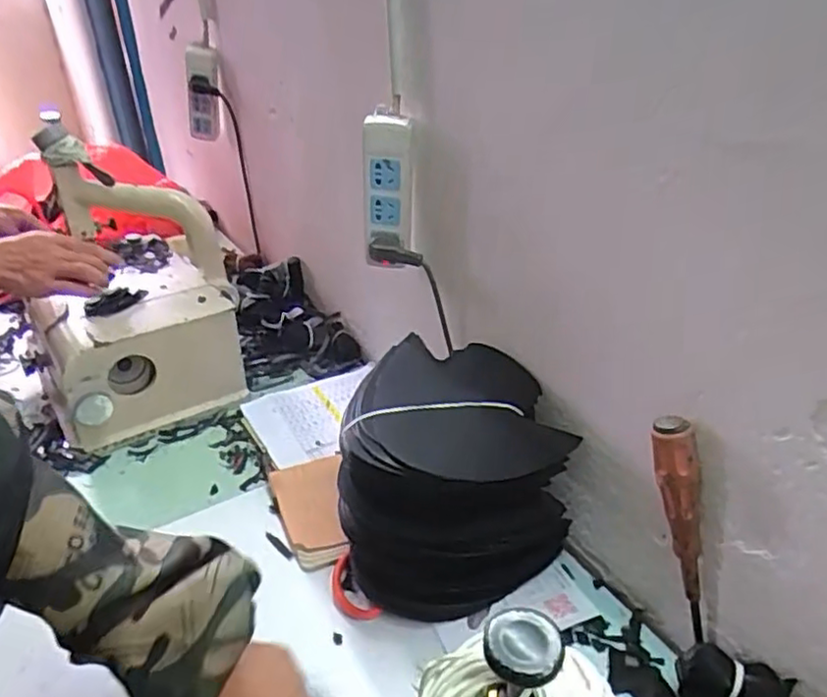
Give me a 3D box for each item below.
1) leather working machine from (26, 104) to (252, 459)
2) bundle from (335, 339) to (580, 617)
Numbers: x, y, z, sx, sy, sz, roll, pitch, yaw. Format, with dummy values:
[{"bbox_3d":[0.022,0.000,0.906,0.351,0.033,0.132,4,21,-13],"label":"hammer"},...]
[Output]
[{"bbox_3d":[-0.379,-0.090,0.897,0.235,0.337,0.329,-16,35,-19],"label":"leather working machine"},{"bbox_3d":[0.042,0.121,0.651,0.215,0.187,0.191,1,33,6],"label":"bundle"}]

